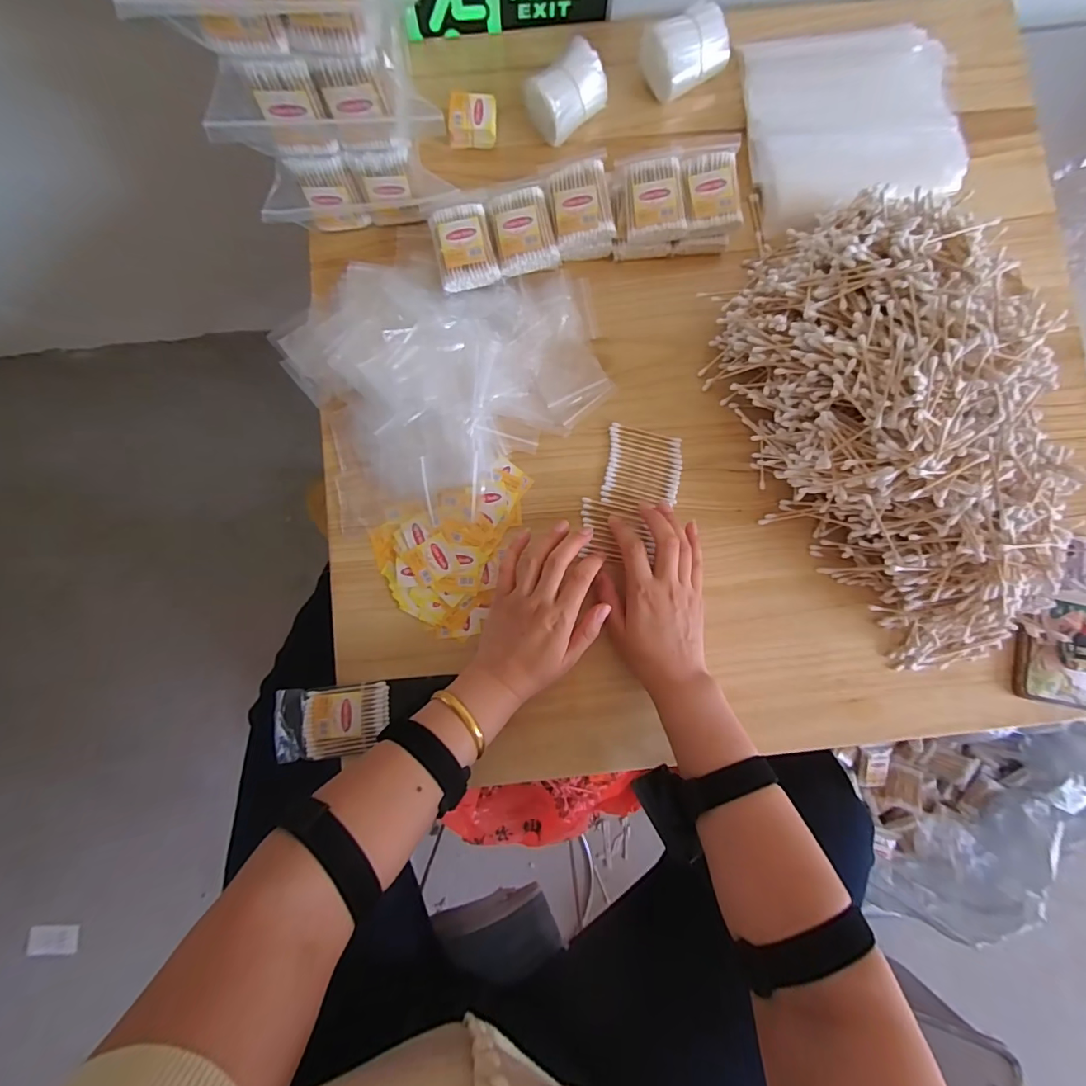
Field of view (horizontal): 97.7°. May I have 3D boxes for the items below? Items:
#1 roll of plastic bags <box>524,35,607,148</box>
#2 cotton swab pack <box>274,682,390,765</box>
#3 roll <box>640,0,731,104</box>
[{"bbox_3d":[0.025,-0.449,0.478,0.080,0.048,0.053,-38,86,-2],"label":"roll of plastic bags"},{"bbox_3d":[-0.197,0.166,0.439,0.107,0.014,0.063,-7,85,0],"label":"cotton swab pack"},{"bbox_3d":[0.143,-0.490,0.477,0.081,0.050,0.056,-26,85,-1],"label":"roll"}]

